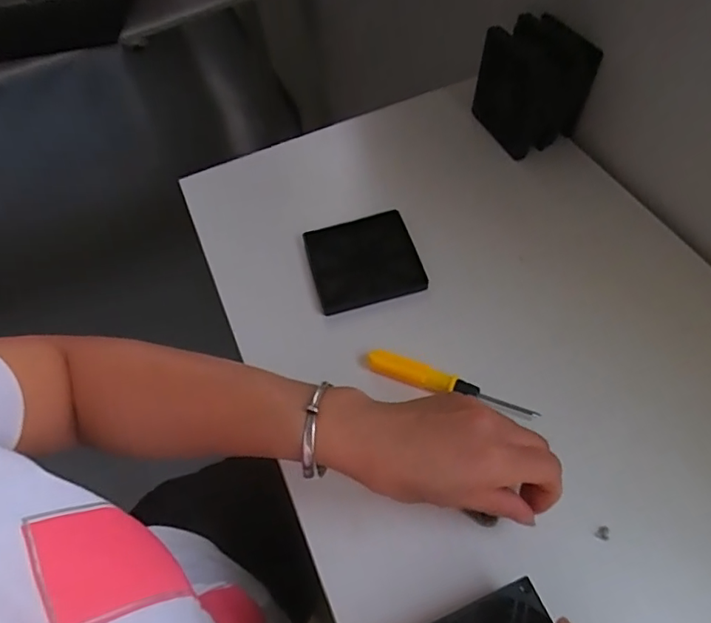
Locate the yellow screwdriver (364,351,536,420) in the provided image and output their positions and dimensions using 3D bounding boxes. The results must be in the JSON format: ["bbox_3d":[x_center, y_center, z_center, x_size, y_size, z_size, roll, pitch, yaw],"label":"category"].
[{"bbox_3d":[0.071,0.057,0.405,0.132,0.014,0.014,19,59,17],"label":"yellow screwdriver"}]

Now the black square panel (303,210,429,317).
[{"bbox_3d":[0.008,-0.047,0.494,0.098,0.012,0.097,-14,56,-4],"label":"black square panel"}]

